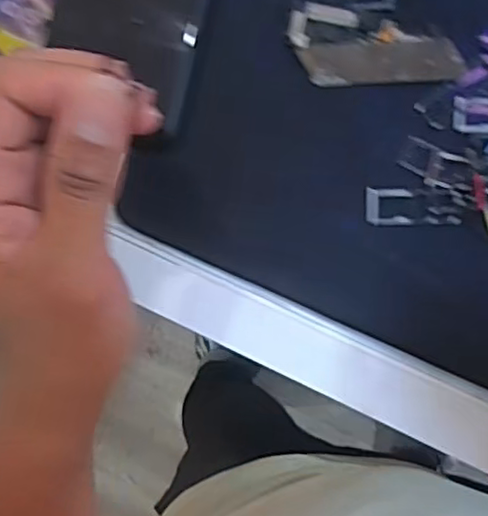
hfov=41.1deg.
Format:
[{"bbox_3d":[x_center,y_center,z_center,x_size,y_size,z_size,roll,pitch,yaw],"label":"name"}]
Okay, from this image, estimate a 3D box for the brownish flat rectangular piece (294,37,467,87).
[{"bbox_3d":[0.062,-0.089,0.297,0.071,0.004,0.019,1,97,14],"label":"brownish flat rectangular piece"}]

